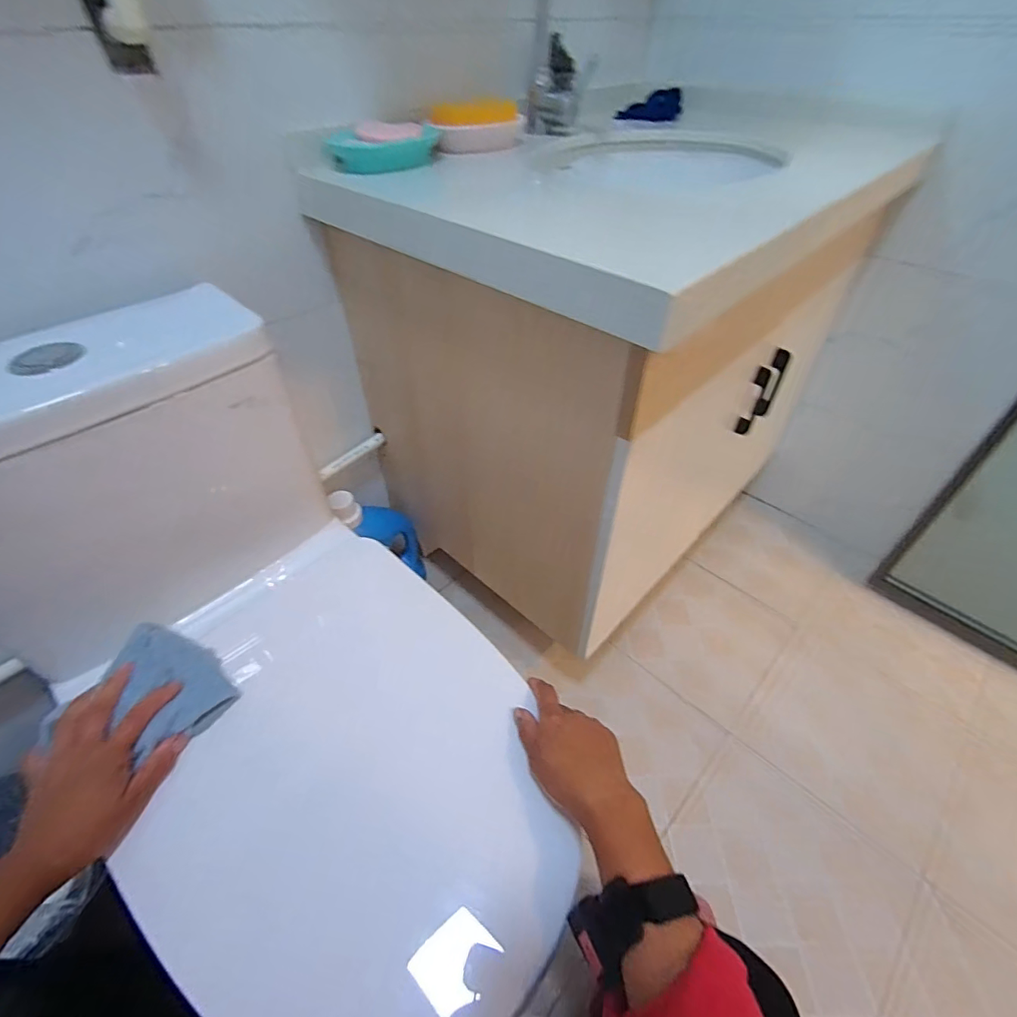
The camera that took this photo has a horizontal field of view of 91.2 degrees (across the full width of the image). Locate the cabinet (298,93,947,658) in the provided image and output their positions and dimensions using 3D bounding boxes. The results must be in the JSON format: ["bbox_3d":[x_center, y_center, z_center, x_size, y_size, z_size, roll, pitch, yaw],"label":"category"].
[{"bbox_3d":[0.226,-0.298,0.892,0.834,0.607,0.528,-34,54,-29],"label":"cabinet"}]

